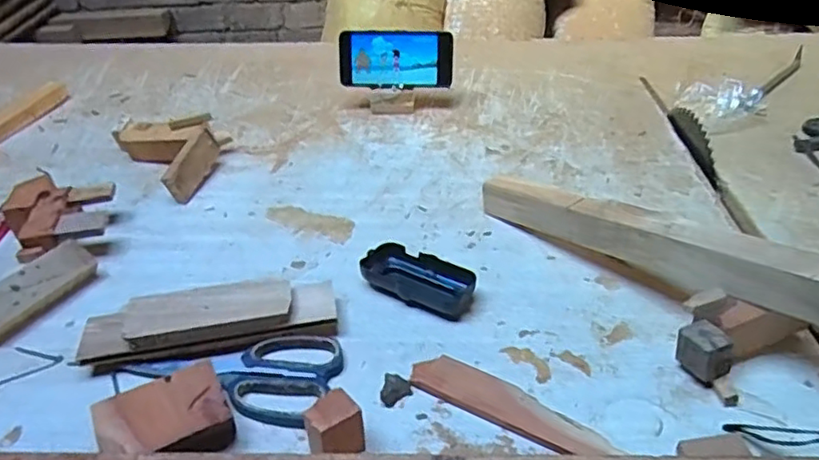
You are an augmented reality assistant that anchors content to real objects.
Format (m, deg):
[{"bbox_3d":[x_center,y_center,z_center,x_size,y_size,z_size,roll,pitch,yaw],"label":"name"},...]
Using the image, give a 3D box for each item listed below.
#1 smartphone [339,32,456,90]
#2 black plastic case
[{"bbox_3d":[-0.019,-0.250,0.927,0.164,0.080,0.013,1,21,1],"label":"smartphone"},{"bbox_3d":[0.010,0.048,0.612,0.107,0.029,0.054,17,39,26],"label":"black plastic case"}]

